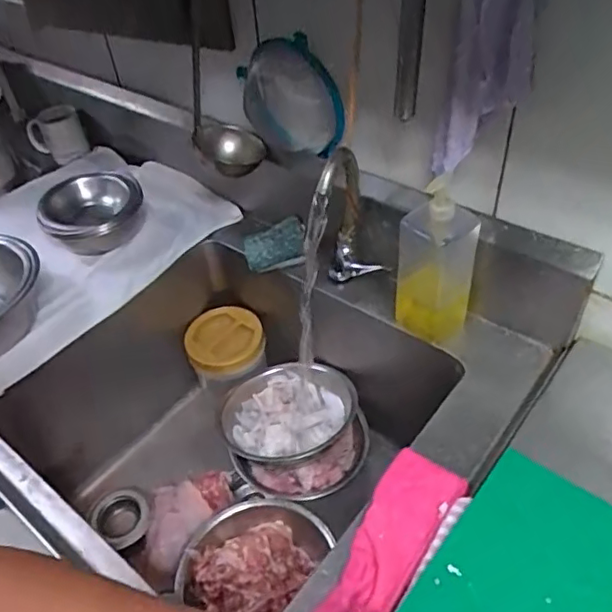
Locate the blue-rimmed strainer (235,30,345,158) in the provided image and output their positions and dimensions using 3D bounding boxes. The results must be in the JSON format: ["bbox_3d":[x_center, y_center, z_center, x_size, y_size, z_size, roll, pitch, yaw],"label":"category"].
[{"bbox_3d":[-0.019,-0.301,0.855,0.066,0.152,0.185,-35,51,-27],"label":"blue-rimmed strainer"}]

